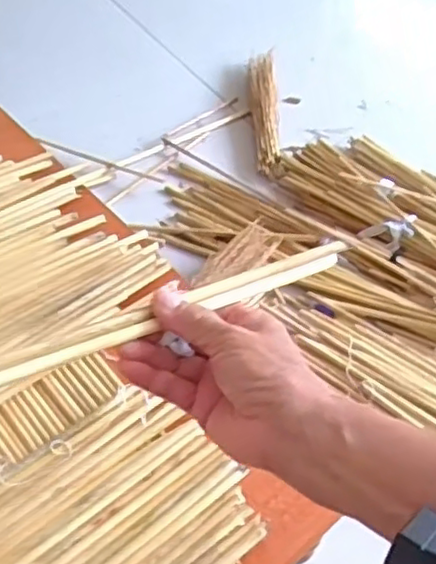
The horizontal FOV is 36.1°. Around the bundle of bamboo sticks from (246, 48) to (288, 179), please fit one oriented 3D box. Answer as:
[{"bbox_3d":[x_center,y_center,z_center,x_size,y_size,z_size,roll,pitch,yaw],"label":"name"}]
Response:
[{"bbox_3d":[0.082,-0.298,1.168,0.050,0.051,0.299,-1,51,-3],"label":"bundle of bamboo sticks"}]

